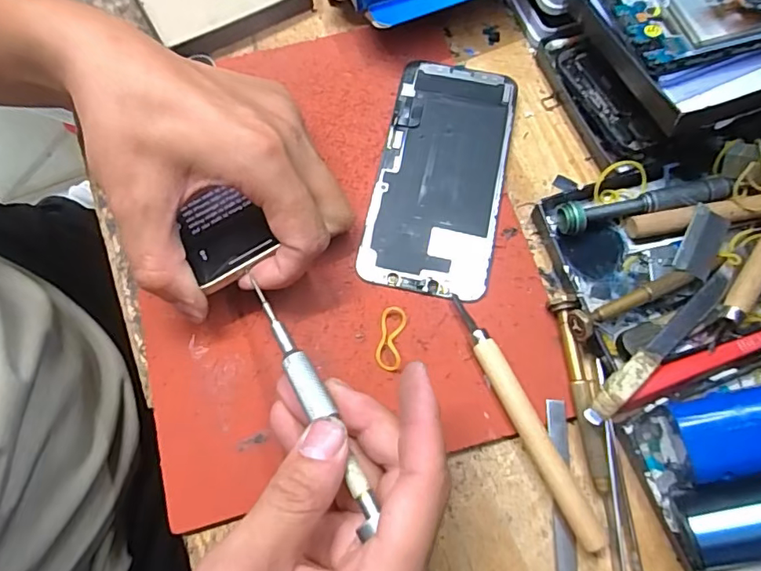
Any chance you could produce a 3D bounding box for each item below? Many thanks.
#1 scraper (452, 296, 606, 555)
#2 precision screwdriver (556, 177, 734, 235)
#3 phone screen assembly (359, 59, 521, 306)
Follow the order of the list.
[{"bbox_3d":[0.066,0.061,0.246,0.012,0.013,0.121,-25,73,-8],"label":"scraper"},{"bbox_3d":[0.138,-0.042,0.275,0.092,0.010,0.014,-10,72,-3],"label":"precision screwdriver"},{"bbox_3d":[0.034,-0.062,0.291,0.068,0.004,0.140,11,72,4],"label":"phone screen assembly"}]

